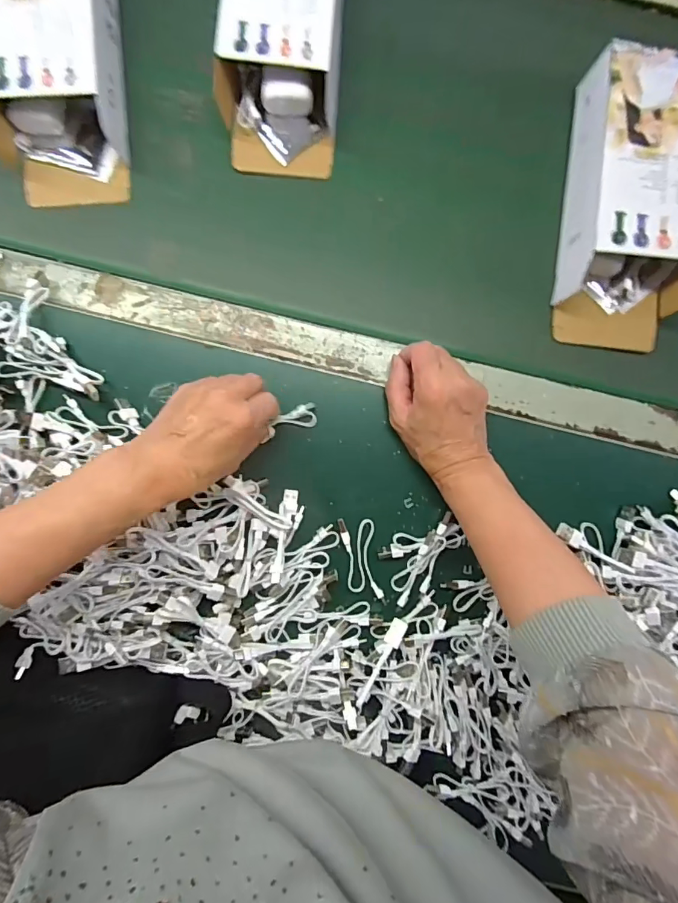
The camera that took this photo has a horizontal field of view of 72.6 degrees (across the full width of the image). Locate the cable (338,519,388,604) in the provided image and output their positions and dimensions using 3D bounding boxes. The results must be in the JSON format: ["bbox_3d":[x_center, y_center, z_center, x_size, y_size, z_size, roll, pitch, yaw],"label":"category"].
[{"bbox_3d":[0.021,0.098,0.411,0.030,0.006,0.077,-9,87,3],"label":"cable"}]

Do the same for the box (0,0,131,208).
[{"bbox_3d":[-0.259,-0.362,0.417,0.111,0.062,0.253,0,98,-2],"label":"box"}]

